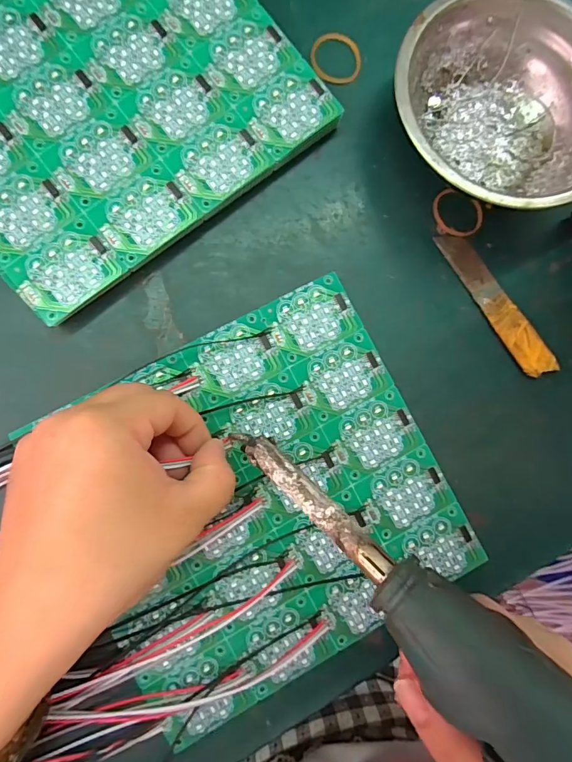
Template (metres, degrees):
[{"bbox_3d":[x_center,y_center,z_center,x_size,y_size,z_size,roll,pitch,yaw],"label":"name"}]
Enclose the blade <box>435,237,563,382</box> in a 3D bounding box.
[{"bbox_3d":[0.126,-0.047,0.248,0.021,0.006,0.101,-36,92,-6],"label":"blade"}]

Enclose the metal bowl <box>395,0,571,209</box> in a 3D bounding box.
[{"bbox_3d":[0.118,-0.150,0.234,0.120,0.043,0.118,0,88,-6],"label":"metal bowl"}]

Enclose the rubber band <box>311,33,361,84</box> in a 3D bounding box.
[{"bbox_3d":[0.030,-0.194,0.249,0.030,0.004,0.030,-5,88,-6],"label":"rubber band"}]

